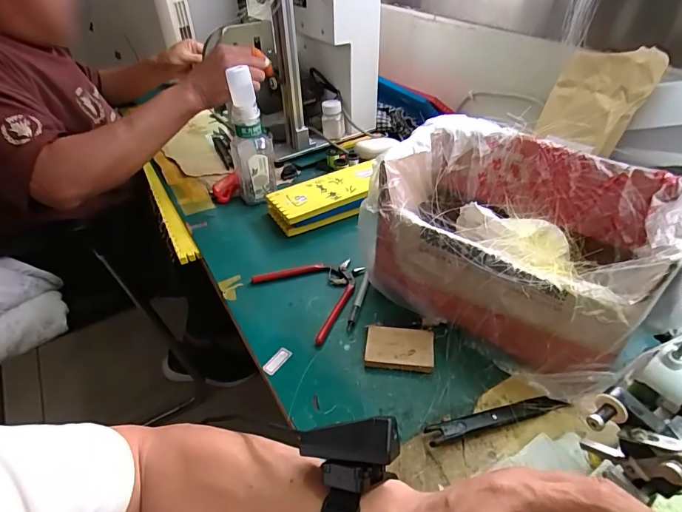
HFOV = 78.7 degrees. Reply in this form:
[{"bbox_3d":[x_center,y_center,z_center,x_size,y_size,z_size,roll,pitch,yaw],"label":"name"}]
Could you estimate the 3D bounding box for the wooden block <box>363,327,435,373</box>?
[{"bbox_3d":[0.064,0.101,0.454,0.073,0.011,0.052,4,41,8],"label":"wooden block"}]

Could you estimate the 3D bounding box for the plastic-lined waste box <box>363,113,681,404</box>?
[{"bbox_3d":[0.186,-0.014,0.463,0.284,0.166,0.203,31,50,33],"label":"plastic-lined waste box"}]

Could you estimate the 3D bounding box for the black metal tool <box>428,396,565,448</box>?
[{"bbox_3d":[0.146,0.153,0.391,0.136,0.012,0.017,-11,41,-10],"label":"black metal tool"}]

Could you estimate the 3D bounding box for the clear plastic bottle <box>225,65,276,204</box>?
[{"bbox_3d":[-0.144,-0.188,0.656,0.065,0.189,0.074,-13,41,-12],"label":"clear plastic bottle"}]

